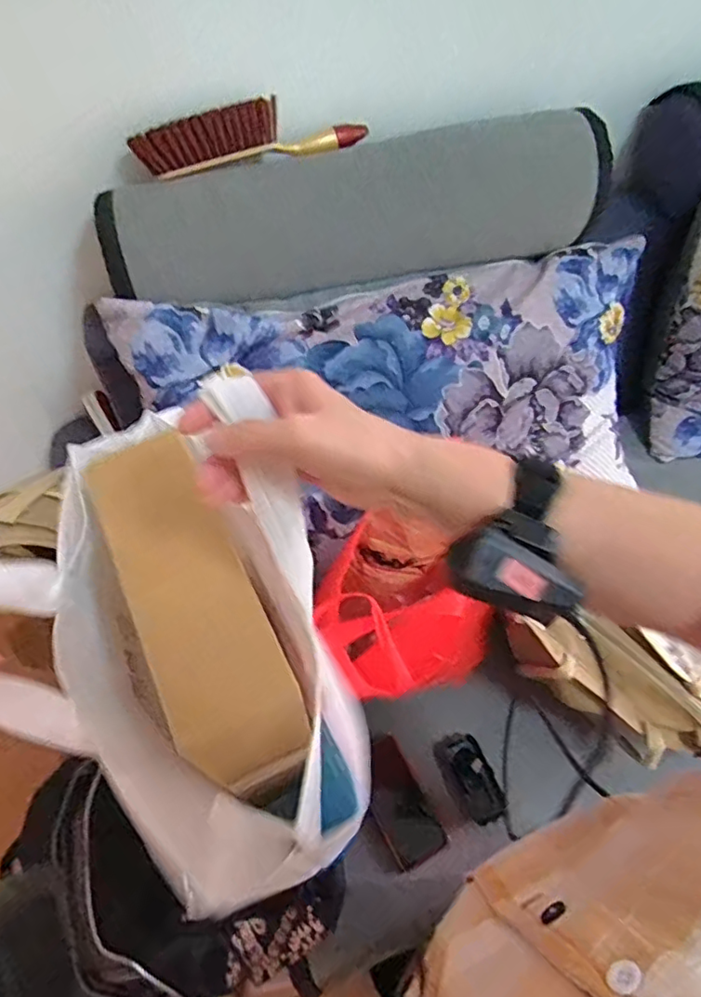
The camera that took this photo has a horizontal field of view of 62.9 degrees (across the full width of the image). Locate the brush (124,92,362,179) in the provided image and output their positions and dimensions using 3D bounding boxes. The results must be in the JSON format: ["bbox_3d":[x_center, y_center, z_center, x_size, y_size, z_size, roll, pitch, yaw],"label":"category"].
[{"bbox_3d":[-0.134,-0.495,0.780,0.308,0.073,0.029,-13,58,-7],"label":"brush"}]

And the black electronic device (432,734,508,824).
[{"bbox_3d":[0.169,0.392,0.809,0.067,0.023,0.116,-18,58,-10],"label":"black electronic device"}]

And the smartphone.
[{"bbox_3d":[0.067,0.422,0.801,0.075,0.009,0.156,-27,70,-11],"label":"smartphone"}]

